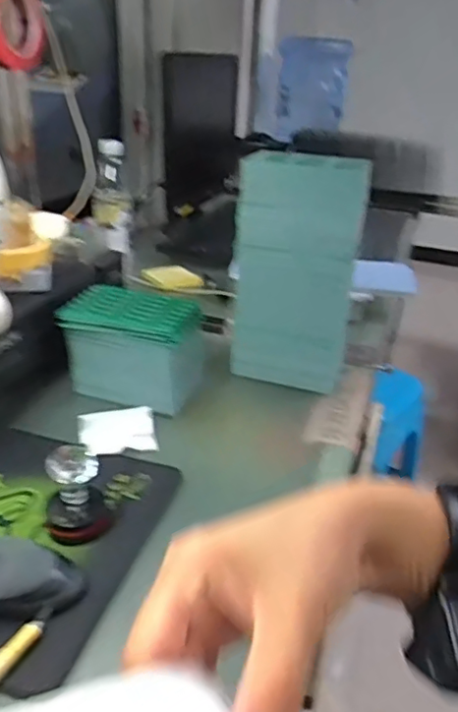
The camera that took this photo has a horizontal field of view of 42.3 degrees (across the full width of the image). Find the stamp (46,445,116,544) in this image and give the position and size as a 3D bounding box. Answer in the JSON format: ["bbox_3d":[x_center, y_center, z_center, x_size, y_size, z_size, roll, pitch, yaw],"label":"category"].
[{"bbox_3d":[-0.129,0.117,0.503,0.055,0.070,0.045,-3,27,-13],"label":"stamp"}]

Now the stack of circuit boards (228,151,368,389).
[{"bbox_3d":[0.083,-0.100,0.721,0.140,0.266,0.077,11,27,14],"label":"stack of circuit boards"}]

